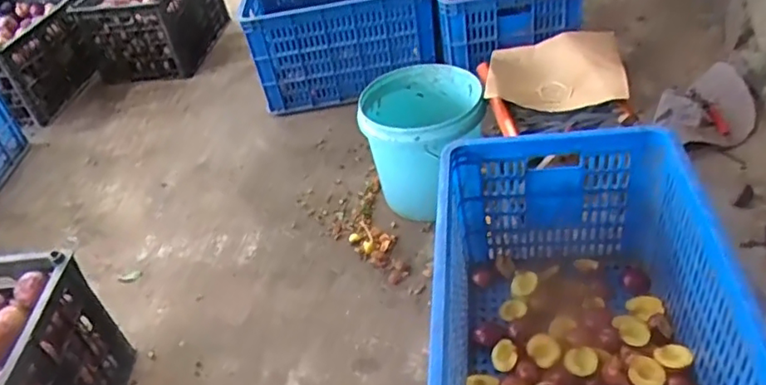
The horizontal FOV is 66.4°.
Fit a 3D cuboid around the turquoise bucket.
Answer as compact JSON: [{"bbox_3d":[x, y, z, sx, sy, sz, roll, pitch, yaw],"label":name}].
[{"bbox_3d":[0.091,-0.098,1.376,0.276,0.297,0.289,0,41,9],"label":"turquoise bucket"}]

